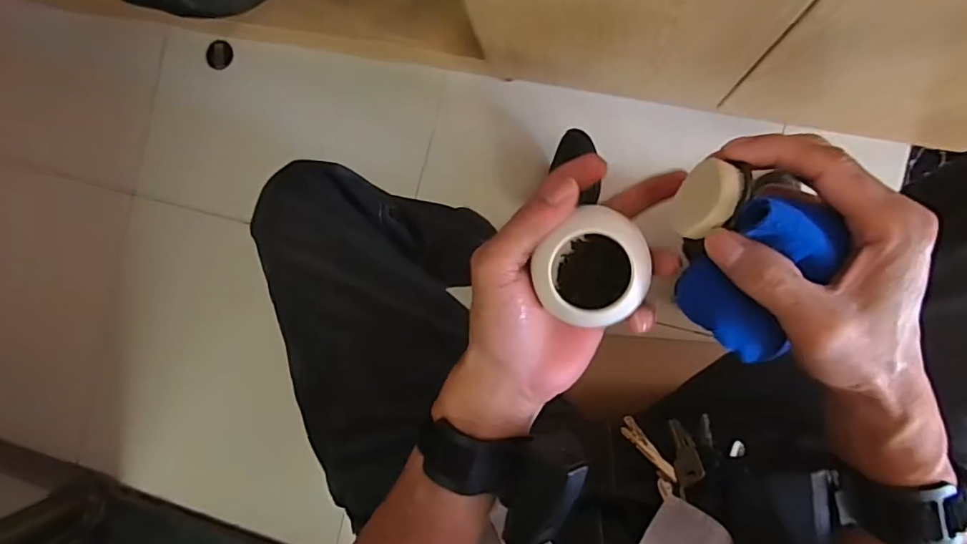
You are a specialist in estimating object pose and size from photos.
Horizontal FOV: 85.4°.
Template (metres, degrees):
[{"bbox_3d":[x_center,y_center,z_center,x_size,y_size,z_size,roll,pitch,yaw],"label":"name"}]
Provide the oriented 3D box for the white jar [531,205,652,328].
[{"bbox_3d":[0.060,-0.002,0.285,0.057,0.044,0.056,0,90,10],"label":"white jar"}]

